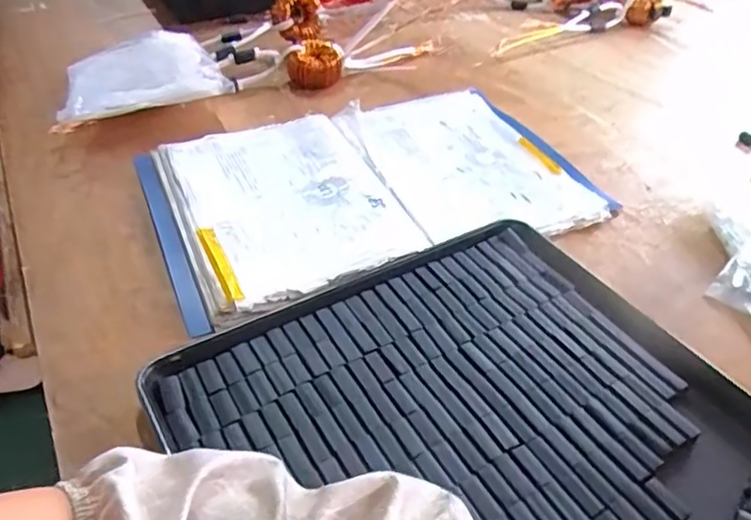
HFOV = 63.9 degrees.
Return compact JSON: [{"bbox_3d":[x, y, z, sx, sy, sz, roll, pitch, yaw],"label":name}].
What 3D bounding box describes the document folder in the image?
[{"bbox_3d":[-0.006,-0.092,0.695,0.475,0.034,0.311,-16,44,-20],"label":"document folder"}]

